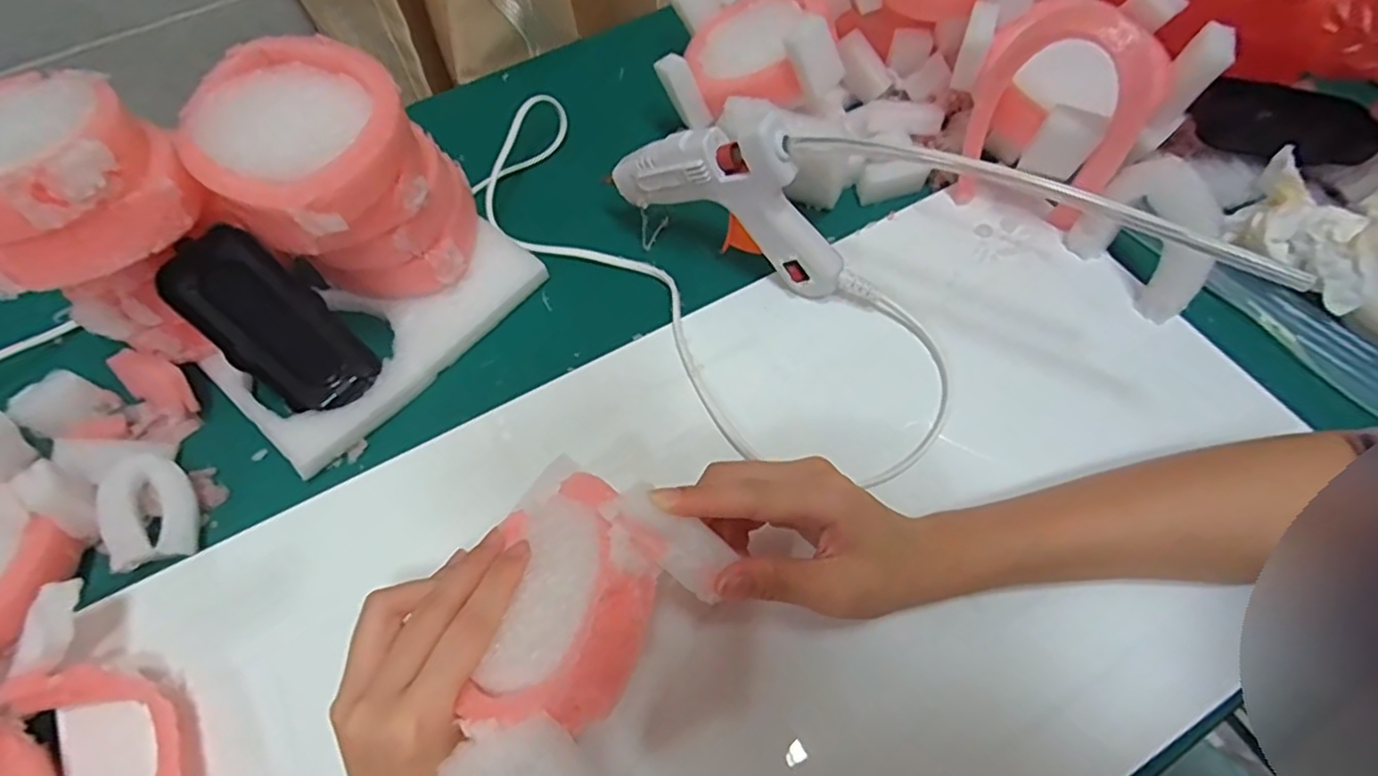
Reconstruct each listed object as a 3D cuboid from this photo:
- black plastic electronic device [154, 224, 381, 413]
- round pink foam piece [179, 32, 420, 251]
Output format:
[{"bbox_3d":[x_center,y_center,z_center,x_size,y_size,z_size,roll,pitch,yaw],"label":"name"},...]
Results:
[{"bbox_3d":[-0.222,-0.033,0.368,0.024,0.108,0.053,3,50,54],"label":"black plastic electronic device"},{"bbox_3d":[-0.191,-0.121,0.338,0.090,0.045,0.096,-1,60,2],"label":"round pink foam piece"}]

